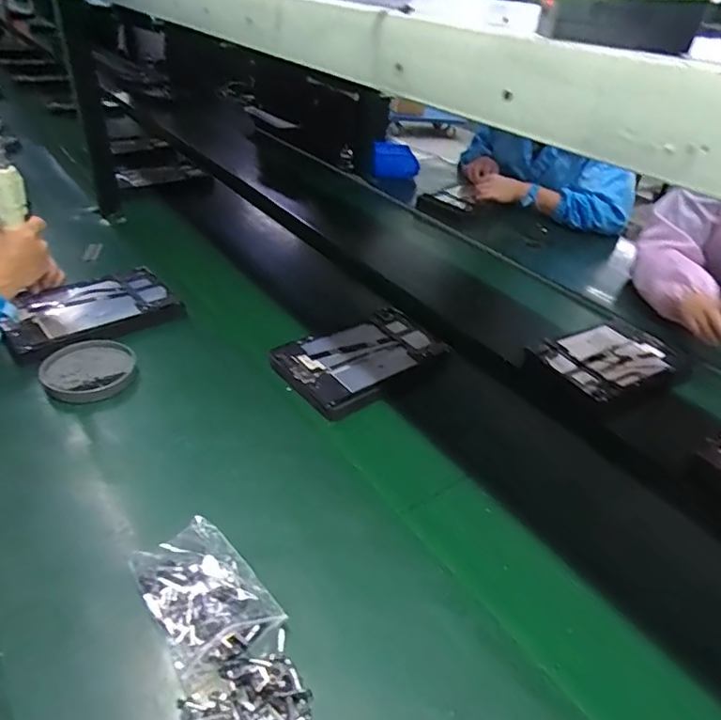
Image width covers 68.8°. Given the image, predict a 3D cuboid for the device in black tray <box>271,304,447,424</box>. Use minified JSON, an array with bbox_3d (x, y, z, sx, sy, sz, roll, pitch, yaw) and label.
[{"bbox_3d":[0.010,-0.007,0.807,0.267,0.022,0.172,-23,45,-33],"label":"device in black tray"}]

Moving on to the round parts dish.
[{"bbox_3d":[-0.365,0.012,0.714,0.113,0.018,0.104,4,36,-3],"label":"round parts dish"}]

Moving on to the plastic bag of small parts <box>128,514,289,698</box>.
[{"bbox_3d":[-0.142,0.214,0.479,0.090,0.034,0.132,-25,46,-35],"label":"plastic bag of small parts"}]

